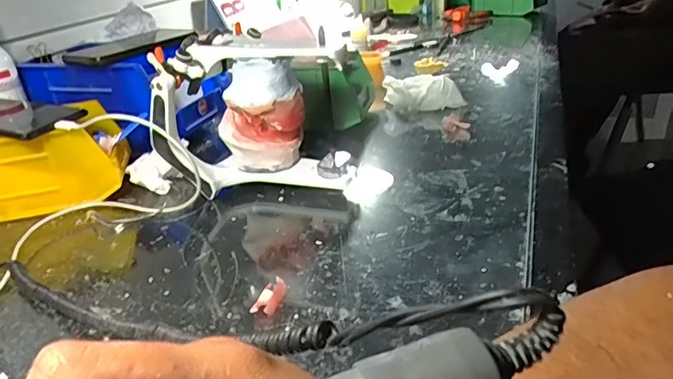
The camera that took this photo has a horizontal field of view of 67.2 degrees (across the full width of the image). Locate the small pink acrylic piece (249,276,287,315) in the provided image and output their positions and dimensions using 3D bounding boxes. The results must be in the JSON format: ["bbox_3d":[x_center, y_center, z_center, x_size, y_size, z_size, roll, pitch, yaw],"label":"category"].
[{"bbox_3d":[-0.047,0.079,0.367,0.013,0.013,0.040,6,29,20],"label":"small pink acrylic piece"}]

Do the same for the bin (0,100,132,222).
[{"bbox_3d":[-0.320,-0.030,0.545,0.166,0.088,0.098,-9,27,-8],"label":"bin"}]

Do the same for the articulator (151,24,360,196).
[{"bbox_3d":[-0.085,-0.073,0.515,0.183,0.153,0.102,-5,27,0],"label":"articulator"}]

